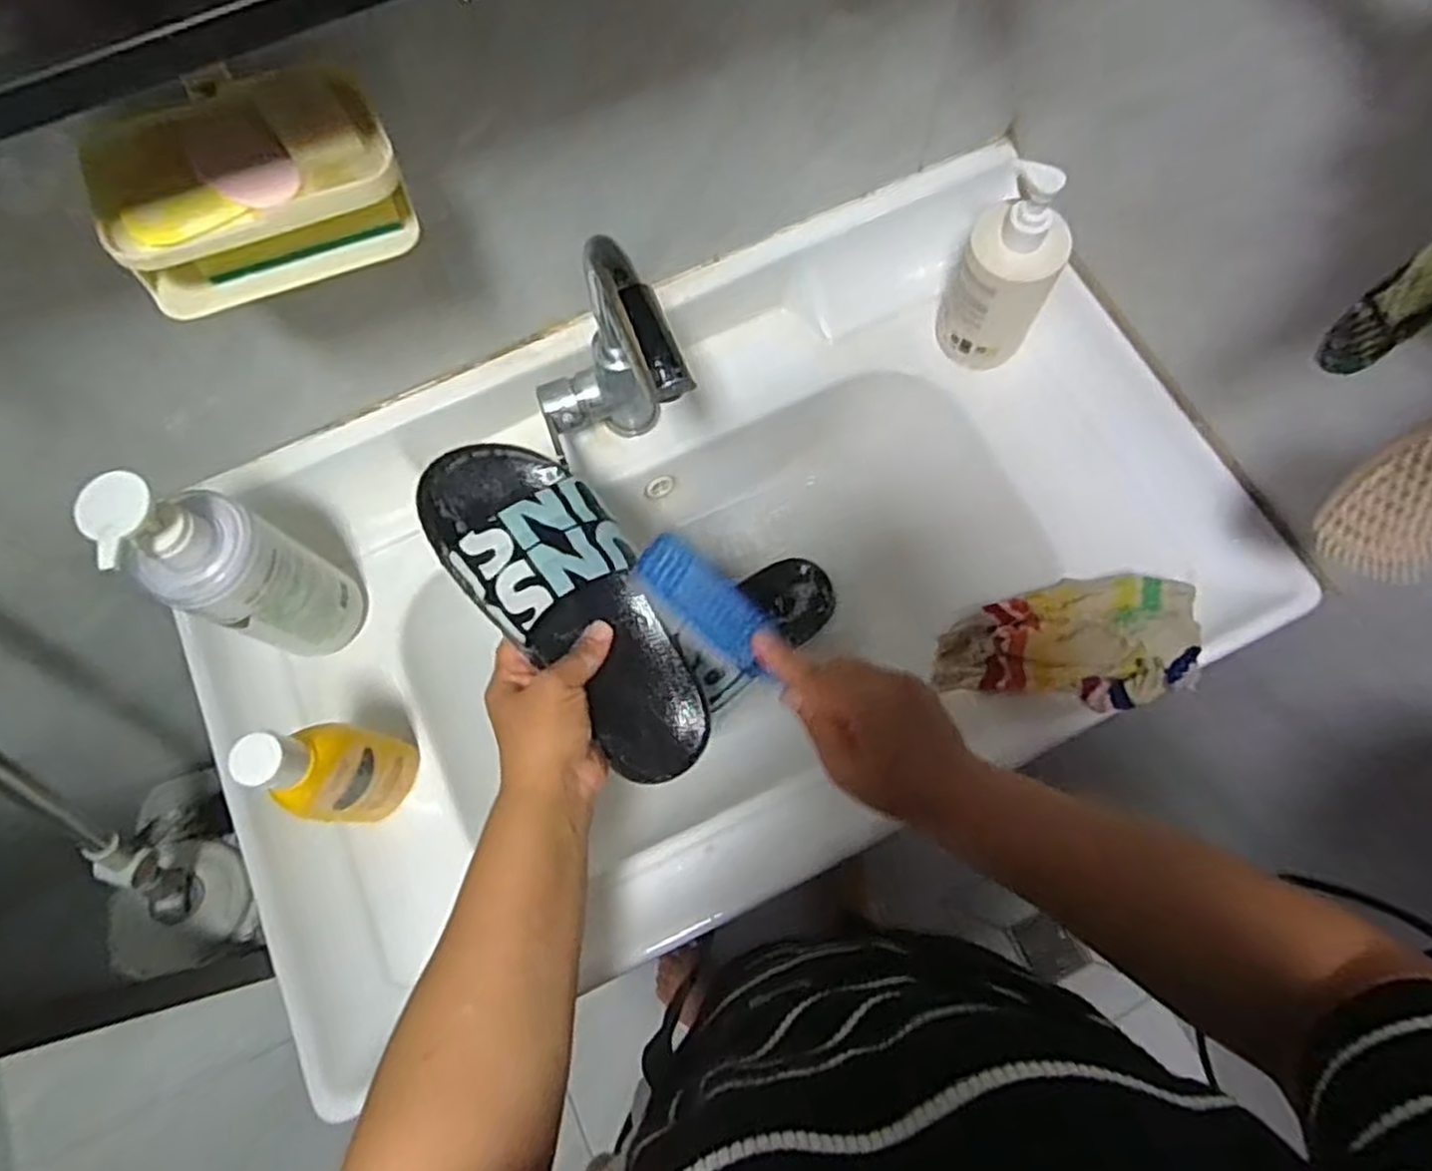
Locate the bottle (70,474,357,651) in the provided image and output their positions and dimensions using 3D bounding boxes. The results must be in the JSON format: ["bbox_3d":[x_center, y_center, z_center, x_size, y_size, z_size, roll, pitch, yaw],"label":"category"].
[{"bbox_3d":[-0.322,-0.005,0.553,0.060,0.245,0.072,25,75,9],"label":"bottle"}]

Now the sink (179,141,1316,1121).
[{"bbox_3d":[0.005,-0.002,0.689,0.809,0.165,0.468,-26,74,-7],"label":"sink"}]

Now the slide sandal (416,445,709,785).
[{"bbox_3d":[-0.085,0.016,0.488,0.097,0.073,0.241,-36,99,-9],"label":"slide sandal"}]

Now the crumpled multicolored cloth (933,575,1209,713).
[{"bbox_3d":[0.264,0.046,0.615,0.190,0.038,0.102,-11,58,32],"label":"crumpled multicolored cloth"}]

